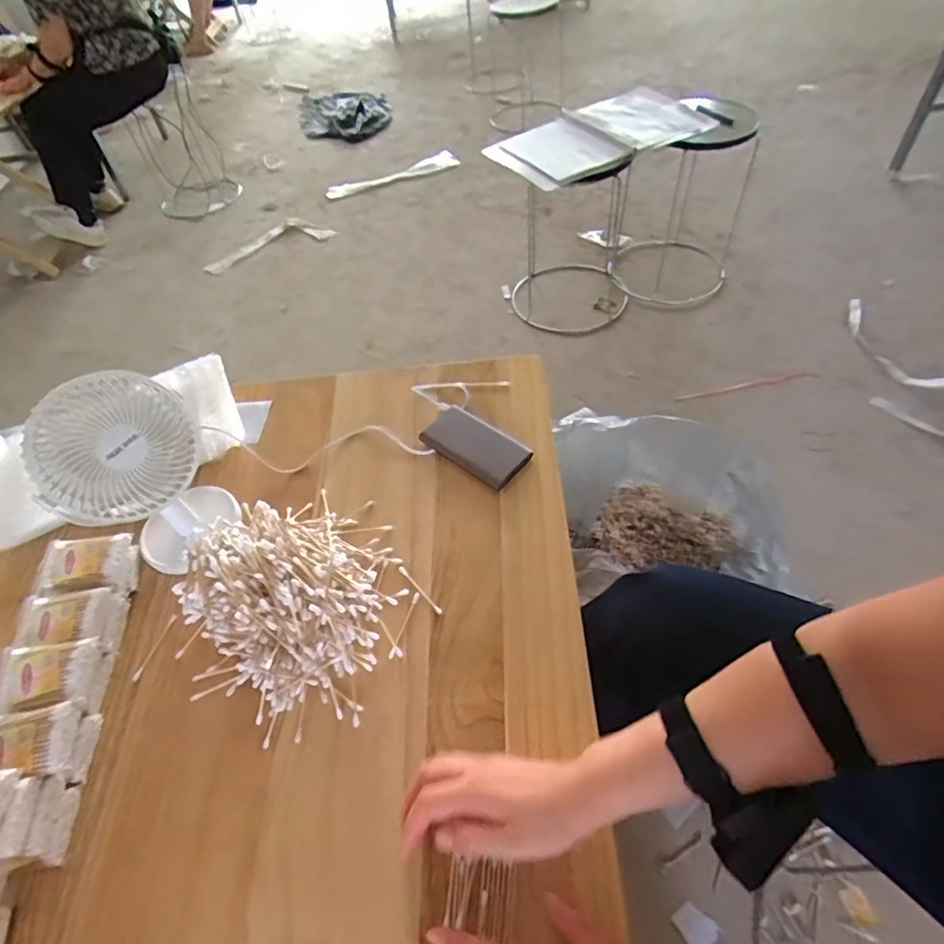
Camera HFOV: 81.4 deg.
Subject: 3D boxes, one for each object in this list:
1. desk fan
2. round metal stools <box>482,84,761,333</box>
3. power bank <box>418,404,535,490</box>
[{"bbox_3d":[-0.347,0.005,0.582,0.114,0.192,0.139,31,61,28],"label":"desk fan"},{"bbox_3d":[0.449,-0.775,1.614,0.728,0.500,0.489,-25,52,-12],"label":"round metal stools"},{"bbox_3d":[0.006,-0.034,0.672,0.128,0.014,0.071,32,62,28],"label":"power bank"}]

